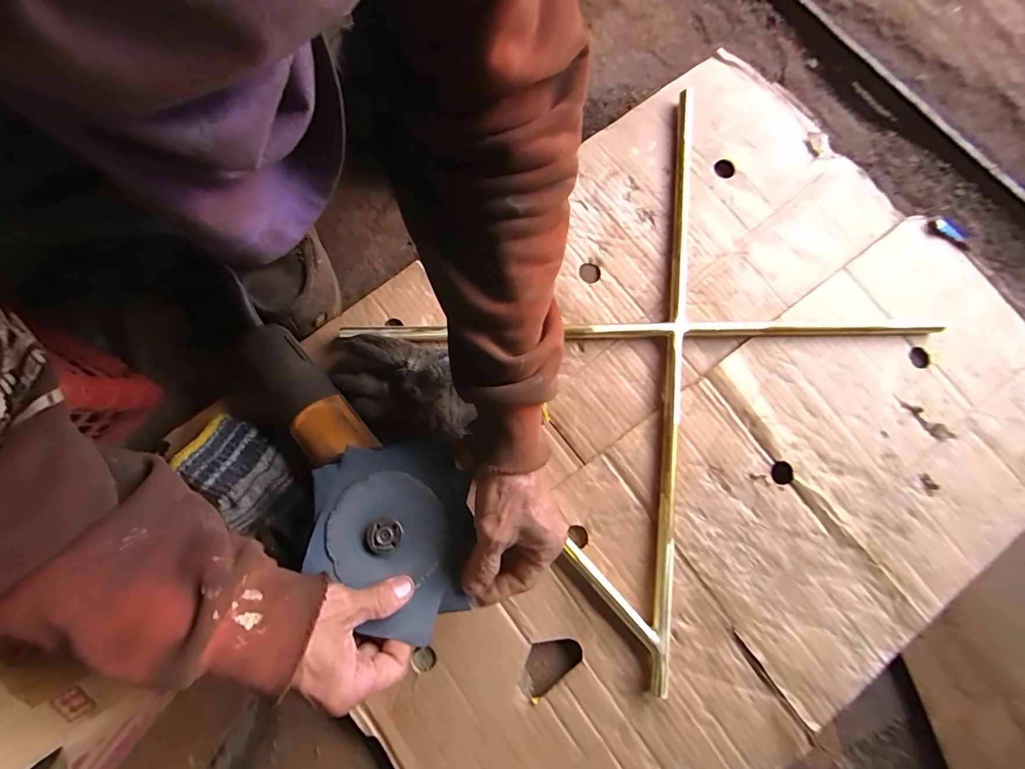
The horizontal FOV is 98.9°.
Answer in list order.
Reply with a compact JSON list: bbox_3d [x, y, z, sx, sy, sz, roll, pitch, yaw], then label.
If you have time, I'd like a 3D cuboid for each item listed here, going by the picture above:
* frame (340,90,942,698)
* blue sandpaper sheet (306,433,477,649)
[{"bbox_3d":[0.163,-0.039,0.489,0.494,0.025,0.468,-41,82,-9],"label":"frame"},{"bbox_3d":[-0.103,0.124,0.366,0.130,0.020,0.153,-2,77,-4],"label":"blue sandpaper sheet"}]

